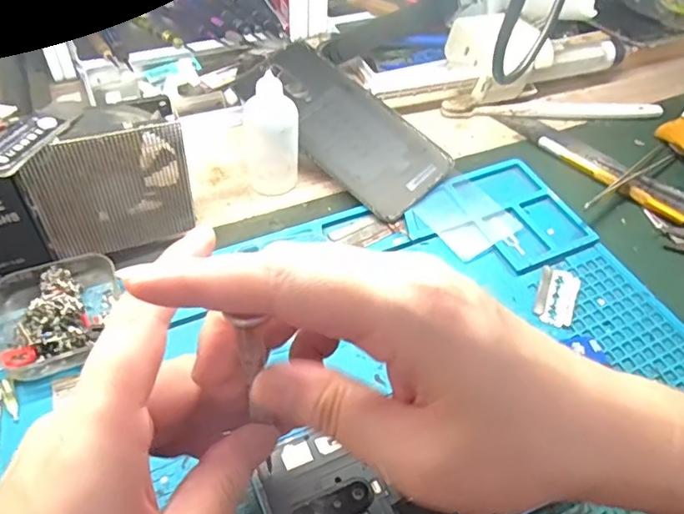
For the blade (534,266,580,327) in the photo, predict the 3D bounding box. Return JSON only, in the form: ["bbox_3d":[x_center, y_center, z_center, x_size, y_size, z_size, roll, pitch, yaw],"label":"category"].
[{"bbox_3d":[0.130,0.023,0.333,0.022,0.004,0.045,21,52,11],"label":"blade"}]

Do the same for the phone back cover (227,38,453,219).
[{"bbox_3d":[0.000,-0.096,0.398,0.072,0.006,0.160,-41,74,-20],"label":"phone back cover"}]

